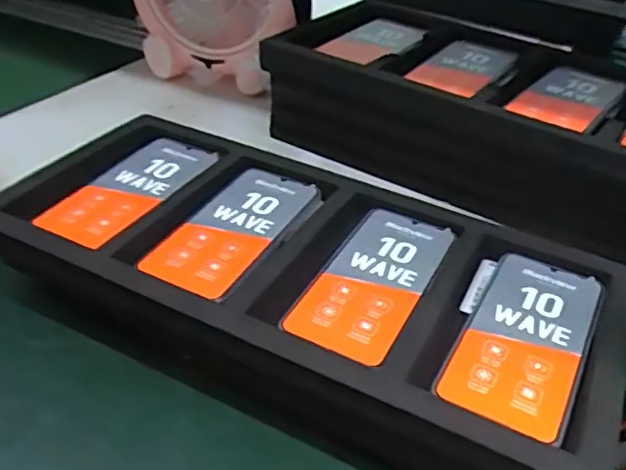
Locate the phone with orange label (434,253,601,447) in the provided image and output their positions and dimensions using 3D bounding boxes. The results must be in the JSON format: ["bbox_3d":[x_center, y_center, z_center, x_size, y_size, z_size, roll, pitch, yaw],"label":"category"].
[{"bbox_3d":[0.148,0.069,0.439,0.074,0.007,0.170,21,39,21],"label":"phone with orange label"}]

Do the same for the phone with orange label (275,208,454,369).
[{"bbox_3d":[0.047,0.033,0.477,0.075,0.009,0.169,20,39,21],"label":"phone with orange label"}]

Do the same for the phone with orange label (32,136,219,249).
[{"bbox_3d":[-0.159,-0.041,0.554,0.075,0.009,0.172,20,39,20],"label":"phone with orange label"}]

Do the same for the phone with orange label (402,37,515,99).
[{"bbox_3d":[0.167,-0.185,0.680,0.081,0.015,0.148,26,41,27],"label":"phone with orange label"}]

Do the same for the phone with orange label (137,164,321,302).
[{"bbox_3d":[-0.063,-0.007,0.518,0.075,0.009,0.167,20,38,20],"label":"phone with orange label"}]

